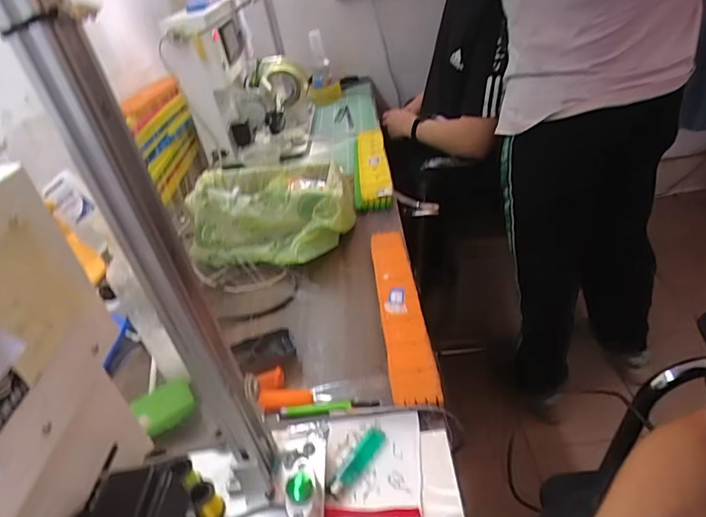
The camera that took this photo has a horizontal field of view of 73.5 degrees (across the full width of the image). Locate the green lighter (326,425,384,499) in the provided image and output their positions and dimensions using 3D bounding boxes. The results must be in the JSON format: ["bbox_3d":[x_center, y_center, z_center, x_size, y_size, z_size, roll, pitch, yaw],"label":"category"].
[{"bbox_3d":[0.005,0.203,0.470,0.020,0.008,0.080,15,43,33],"label":"green lighter"}]

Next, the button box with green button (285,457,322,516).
[{"bbox_3d":[-0.043,0.215,0.421,0.027,0.038,0.061,-9,35,3],"label":"button box with green button"}]

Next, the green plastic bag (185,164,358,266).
[{"bbox_3d":[-0.143,-0.075,0.826,0.272,0.104,0.210,-4,36,10],"label":"green plastic bag"}]

